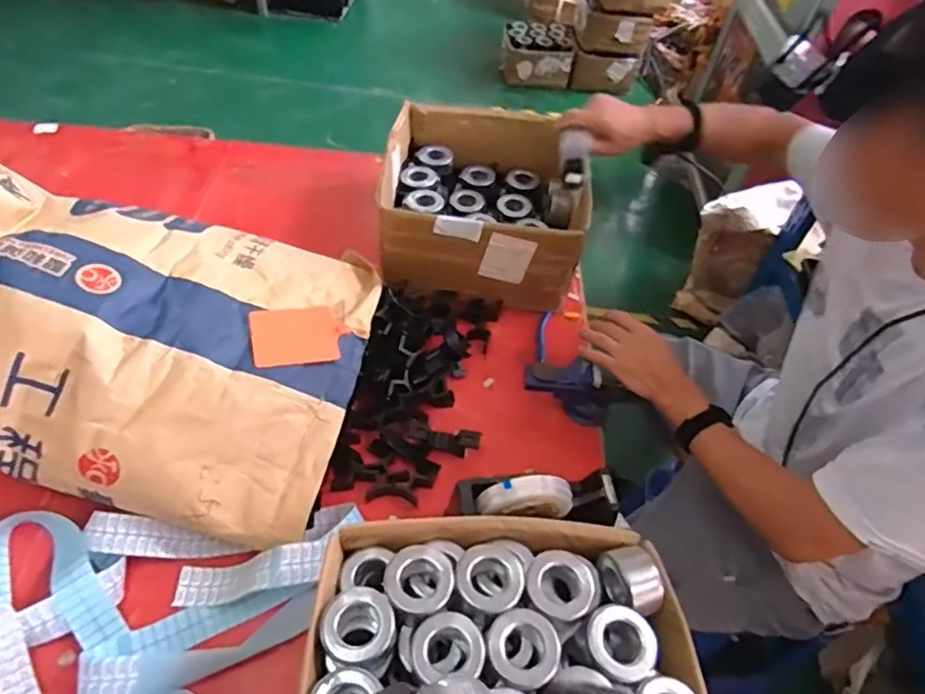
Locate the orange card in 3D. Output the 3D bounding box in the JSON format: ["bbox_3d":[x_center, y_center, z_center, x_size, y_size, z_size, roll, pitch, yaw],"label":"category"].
[{"bbox_3d":[-0.206,-0.016,0.764,0.115,0.008,0.086,-6,55,-18],"label":"orange card"}]

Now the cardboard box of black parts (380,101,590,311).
[{"bbox_3d":[0.036,-0.249,1.043,0.323,0.154,0.337,7,51,0],"label":"cardboard box of black parts"}]

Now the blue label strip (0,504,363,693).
[{"bbox_3d":[-0.371,0.275,0.680,0.381,0.053,0.346,18,51,8],"label":"blue label strip"}]

